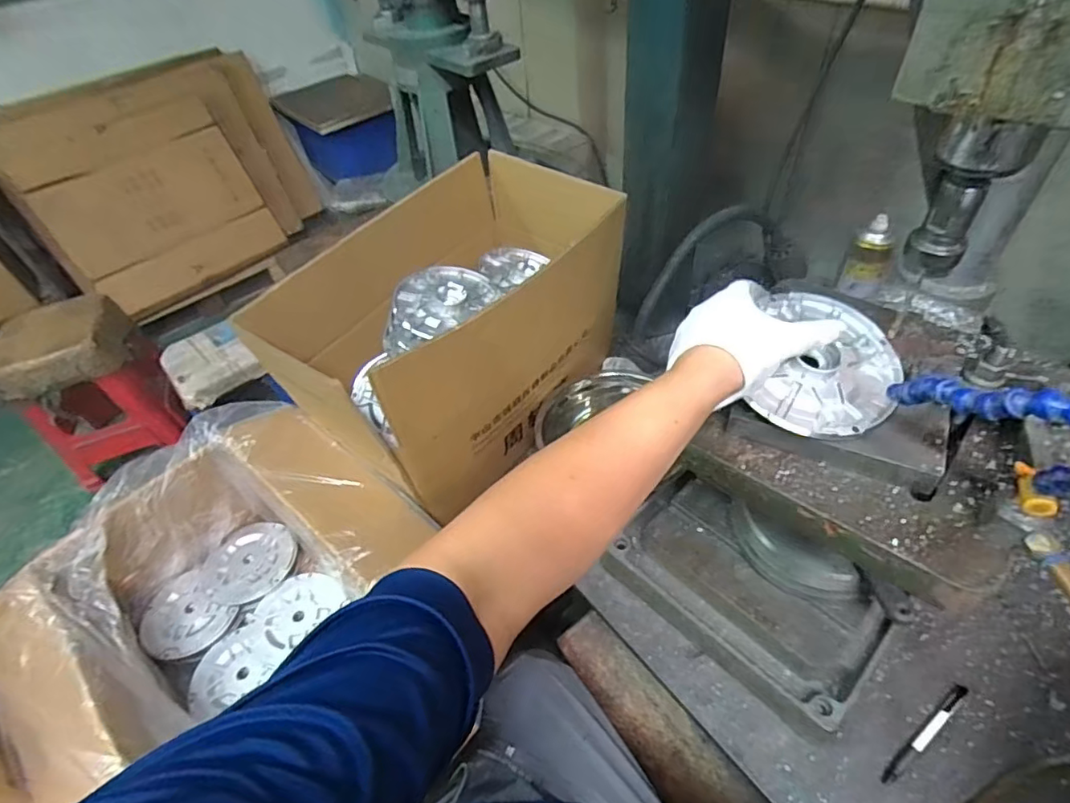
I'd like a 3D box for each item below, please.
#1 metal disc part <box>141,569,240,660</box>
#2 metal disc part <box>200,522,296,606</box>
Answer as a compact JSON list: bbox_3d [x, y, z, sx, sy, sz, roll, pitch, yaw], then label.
[{"bbox_3d":[-0.517,0.319,0.812,0.132,0.016,0.108,28,57,28],"label":"metal disc part"},{"bbox_3d":[-0.444,0.247,0.854,0.122,0.013,0.133,-4,48,4],"label":"metal disc part"}]

